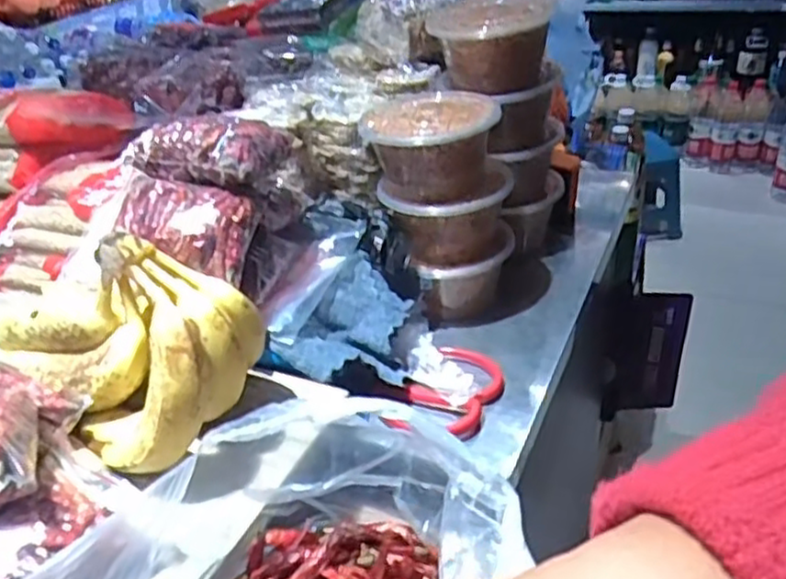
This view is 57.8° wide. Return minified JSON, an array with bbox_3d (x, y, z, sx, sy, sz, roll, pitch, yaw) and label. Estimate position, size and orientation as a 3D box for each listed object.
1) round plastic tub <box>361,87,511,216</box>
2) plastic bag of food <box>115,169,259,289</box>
[{"bbox_3d":[0.038,-0.116,0.590,0.113,0.068,0.110,-2,33,7],"label":"round plastic tub"},{"bbox_3d":[-0.148,-0.046,0.496,0.103,0.041,0.056,5,35,16],"label":"plastic bag of food"}]

